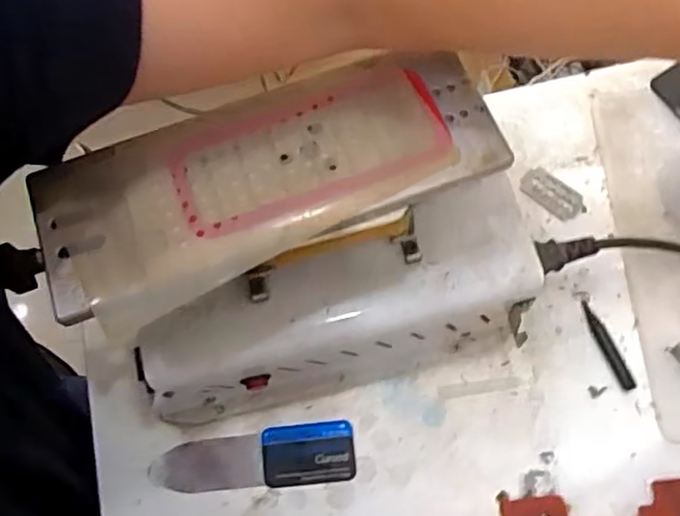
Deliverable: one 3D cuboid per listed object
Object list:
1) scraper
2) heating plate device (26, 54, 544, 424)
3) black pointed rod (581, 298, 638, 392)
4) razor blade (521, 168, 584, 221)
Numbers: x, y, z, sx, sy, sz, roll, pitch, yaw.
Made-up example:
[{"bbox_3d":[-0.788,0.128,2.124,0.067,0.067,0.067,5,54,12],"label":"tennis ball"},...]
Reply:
[{"bbox_3d":[-0.051,0.119,0.392,0.119,0.004,0.034,-5,70,0],"label":"scraper"},{"bbox_3d":[-0.016,0.000,0.354,0.224,0.153,0.119,-14,70,-3],"label":"heating plate device"},{"bbox_3d":[0.164,0.053,0.404,0.009,0.004,0.058,-21,71,-6],"label":"black pointed rod"},{"bbox_3d":[0.143,-0.043,0.448,0.043,0.004,0.021,39,88,22],"label":"razor blade"}]

